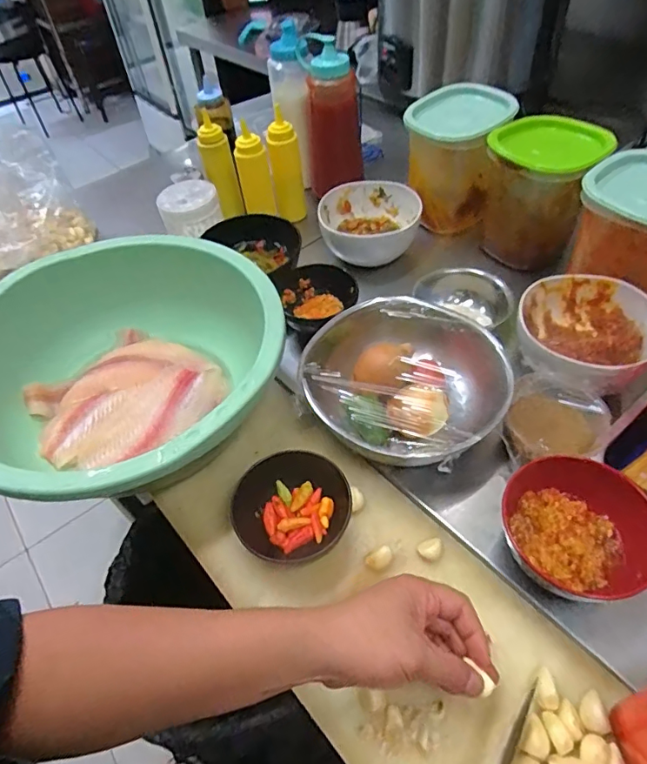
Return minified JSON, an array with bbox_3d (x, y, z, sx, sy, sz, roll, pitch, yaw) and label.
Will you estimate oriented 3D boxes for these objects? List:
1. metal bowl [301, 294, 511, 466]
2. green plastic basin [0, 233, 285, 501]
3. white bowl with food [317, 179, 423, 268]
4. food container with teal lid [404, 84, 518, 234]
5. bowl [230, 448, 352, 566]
[{"bbox_3d":[0.087,-0.006,0.554,0.205,0.076,0.219,-2,50,3],"label":"metal bowl"},{"bbox_3d":[-0.213,-0.015,0.553,0.331,0.120,0.347,-2,50,3],"label":"green plastic basin"},{"bbox_3d":[0.069,-0.240,0.755,0.142,0.066,0.123,-3,49,2],"label":"white bowl with food"},{"bbox_3d":[0.195,-0.332,0.753,0.143,0.166,0.133,17,53,18],"label":"food container with teal lid"},{"bbox_3d":[-0.033,0.123,0.493,0.116,0.036,0.107,-2,50,3],"label":"bowl"}]

